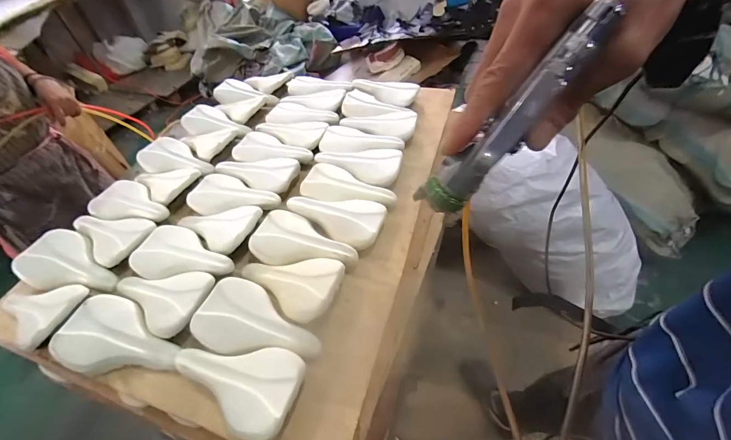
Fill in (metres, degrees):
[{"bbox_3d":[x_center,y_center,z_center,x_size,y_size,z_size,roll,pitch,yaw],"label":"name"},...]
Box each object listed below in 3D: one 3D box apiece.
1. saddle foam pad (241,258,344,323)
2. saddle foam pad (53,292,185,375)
[{"bbox_3d":[-0.149,0.108,0.615,0.209,0.040,0.134,13,51,17],"label":"saddle foam pad"},{"bbox_3d":[-0.423,0.208,0.573,0.217,0.045,0.128,12,51,17],"label":"saddle foam pad"}]

